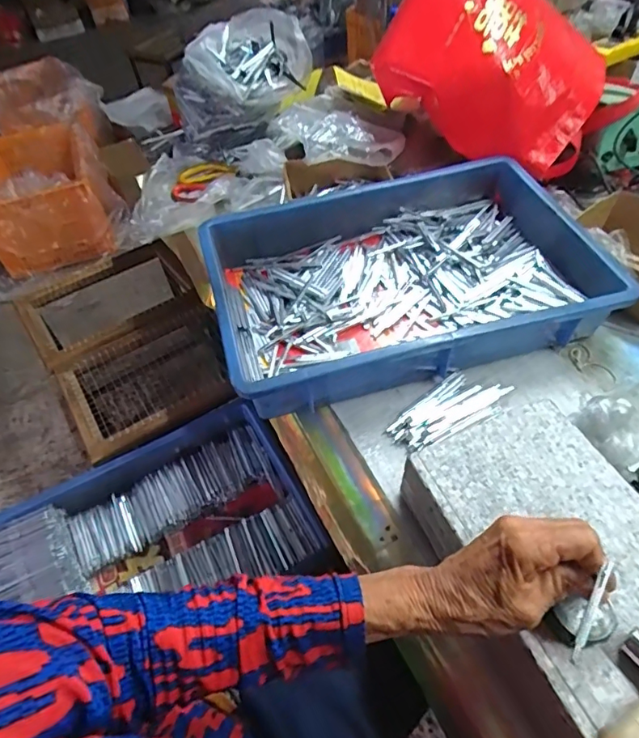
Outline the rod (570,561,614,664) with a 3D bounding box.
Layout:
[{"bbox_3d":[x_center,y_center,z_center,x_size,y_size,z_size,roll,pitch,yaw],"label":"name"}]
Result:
[{"bbox_3d":[0.150,0.133,0.277,0.005,0.006,0.058,27,71,25],"label":"rod"}]

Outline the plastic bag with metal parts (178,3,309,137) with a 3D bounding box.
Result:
[{"bbox_3d":[-0.130,-0.489,0.867,0.203,0.158,0.147,-28,53,-17],"label":"plastic bag with metal parts"}]

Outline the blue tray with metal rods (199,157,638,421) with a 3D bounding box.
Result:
[{"bbox_3d":[0.095,-0.113,0.607,0.426,0.084,0.289,-15,51,-7],"label":"blue tray with metal rods"}]

